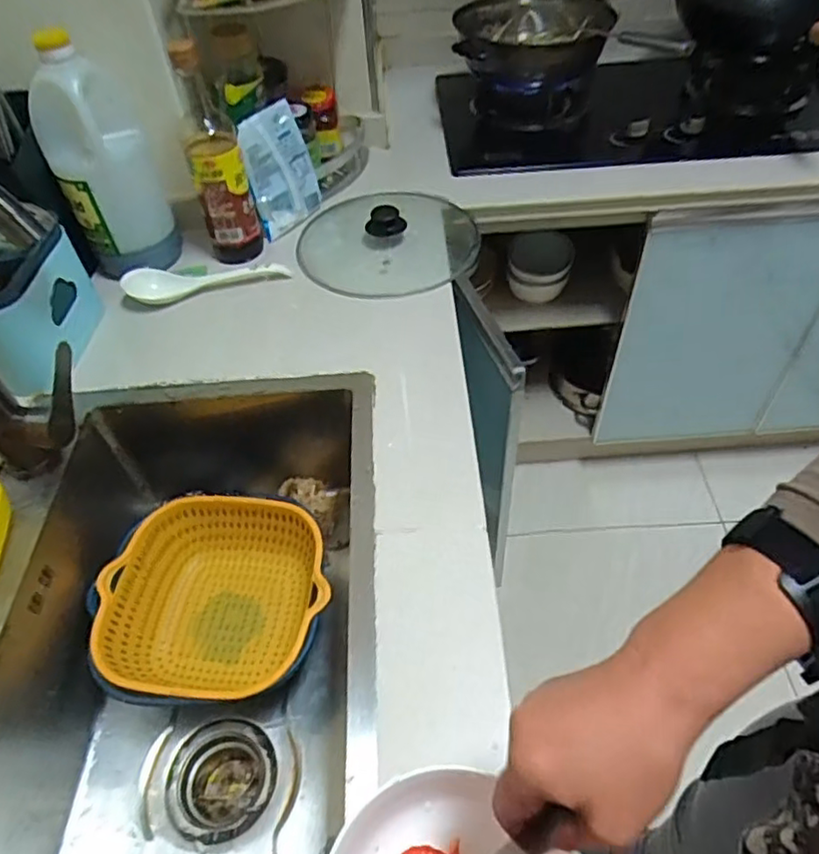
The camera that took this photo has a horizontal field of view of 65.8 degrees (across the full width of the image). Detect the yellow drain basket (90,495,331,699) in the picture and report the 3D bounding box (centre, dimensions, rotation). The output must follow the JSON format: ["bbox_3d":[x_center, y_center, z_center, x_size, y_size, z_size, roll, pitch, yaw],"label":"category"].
[{"bbox_3d":[-0.207,0.194,0.717,0.246,0.100,0.230,4,49,7],"label":"yellow drain basket"}]

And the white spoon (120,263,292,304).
[{"bbox_3d":[-0.270,-0.201,0.847,0.213,0.037,0.026,-10,49,-5],"label":"white spoon"}]

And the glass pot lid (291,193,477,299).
[{"bbox_3d":[-0.031,-0.281,0.915,0.252,0.067,0.250,-2,49,2],"label":"glass pot lid"}]

